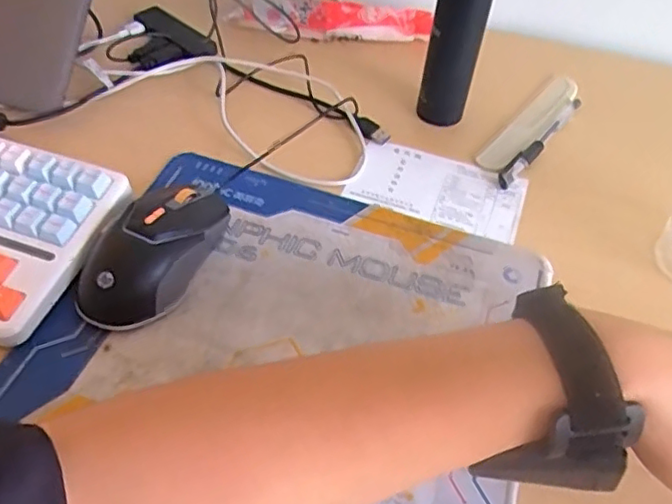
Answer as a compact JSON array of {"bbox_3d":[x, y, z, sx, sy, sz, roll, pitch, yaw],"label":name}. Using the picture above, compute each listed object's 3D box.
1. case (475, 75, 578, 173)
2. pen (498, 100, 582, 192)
[{"bbox_3d":[0.172,-0.116,0.535,0.031,0.011,0.155,32,54,22],"label":"case"},{"bbox_3d":[0.176,-0.094,0.522,0.012,0.008,0.147,33,55,22],"label":"pen"}]

